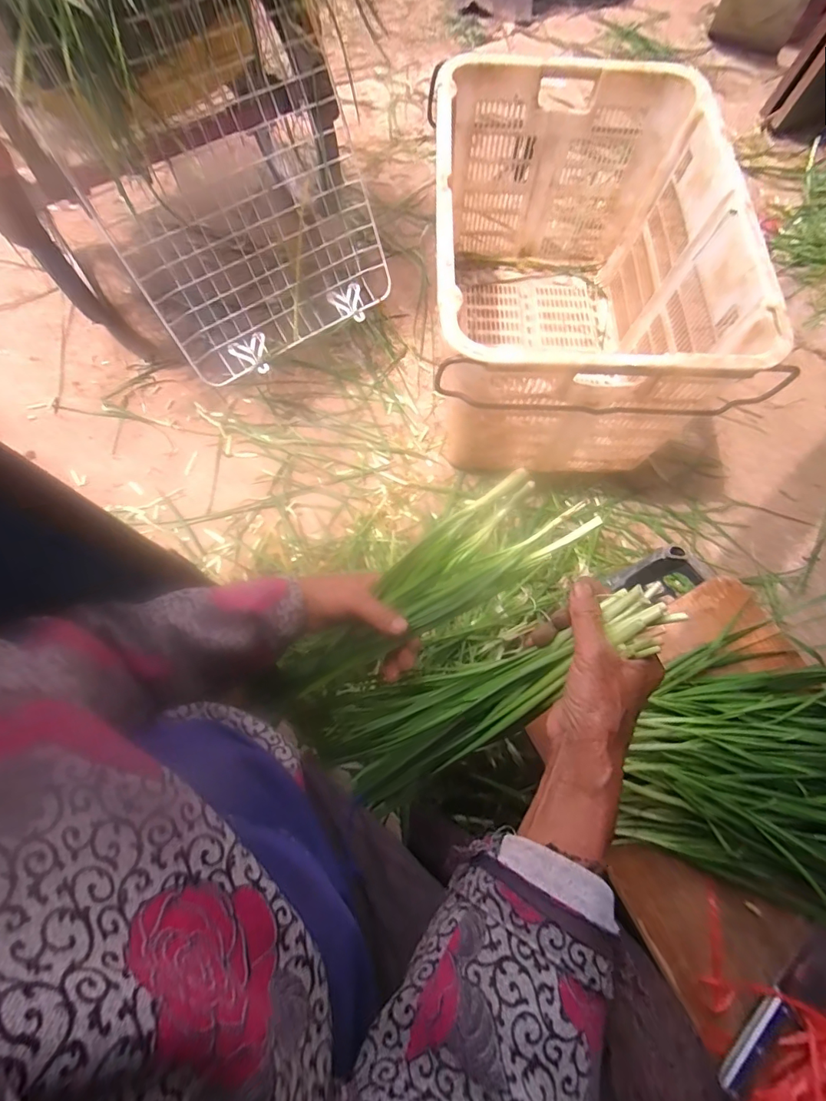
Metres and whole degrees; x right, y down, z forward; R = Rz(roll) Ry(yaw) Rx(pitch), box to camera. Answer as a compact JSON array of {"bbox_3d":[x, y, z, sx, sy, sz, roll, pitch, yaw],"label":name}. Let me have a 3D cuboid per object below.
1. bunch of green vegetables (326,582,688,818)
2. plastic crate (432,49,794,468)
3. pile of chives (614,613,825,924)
[{"bbox_3d":[0.059,0.123,0.382,0.311,0.038,0.095,-31,71,20],"label":"bunch of green vegetables"},{"bbox_3d":[0.274,-0.520,0.897,0.478,0.380,0.724,1,70,-2],"label":"plastic crate"},{"bbox_3d":[0.441,0.237,0.504,0.450,0.065,0.285,19,72,4],"label":"pile of chives"}]

